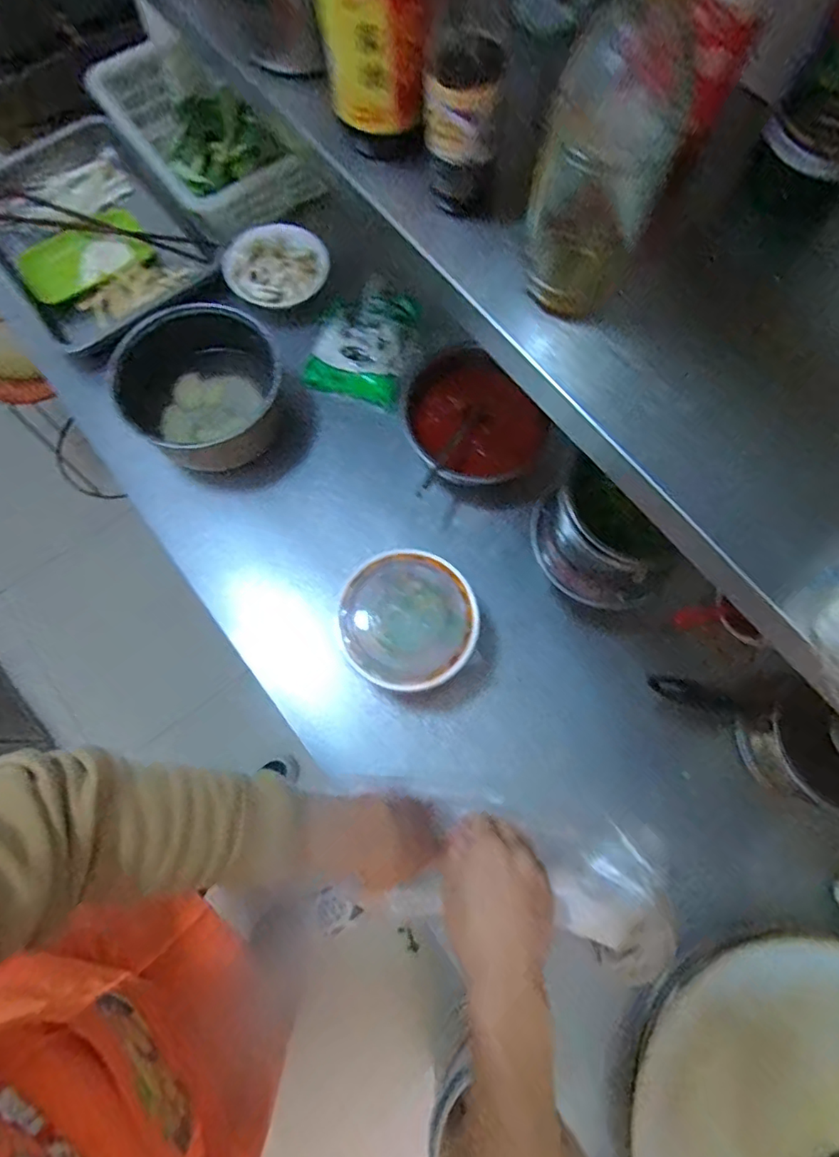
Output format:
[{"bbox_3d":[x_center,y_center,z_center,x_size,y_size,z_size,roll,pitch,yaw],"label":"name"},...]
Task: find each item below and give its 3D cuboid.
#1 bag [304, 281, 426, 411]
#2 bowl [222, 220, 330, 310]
[{"bbox_3d":[-0.083,-0.339,0.817,0.149,0.062,0.160,17,73,4],"label":"bag"},{"bbox_3d":[-0.210,-0.466,0.826,0.146,0.039,0.125,-6,73,-3],"label":"bowl"}]

